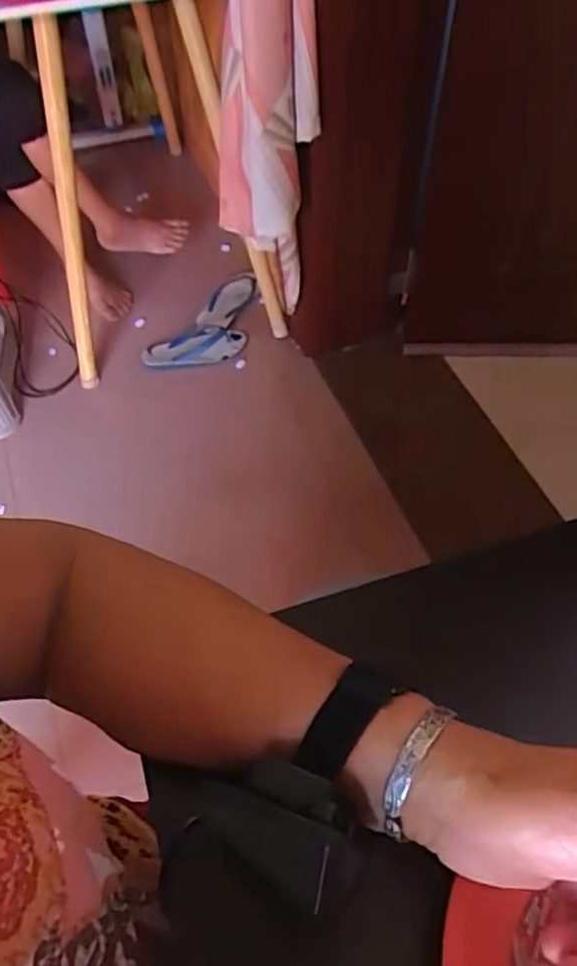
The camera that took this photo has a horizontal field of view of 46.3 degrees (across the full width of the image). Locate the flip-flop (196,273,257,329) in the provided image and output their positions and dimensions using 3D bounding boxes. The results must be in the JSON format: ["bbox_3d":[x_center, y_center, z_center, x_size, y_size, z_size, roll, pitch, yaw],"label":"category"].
[{"bbox_3d":[-0.145,-0.468,1.692,0.094,0.050,0.222,28,60,19],"label":"flip-flop"}]

